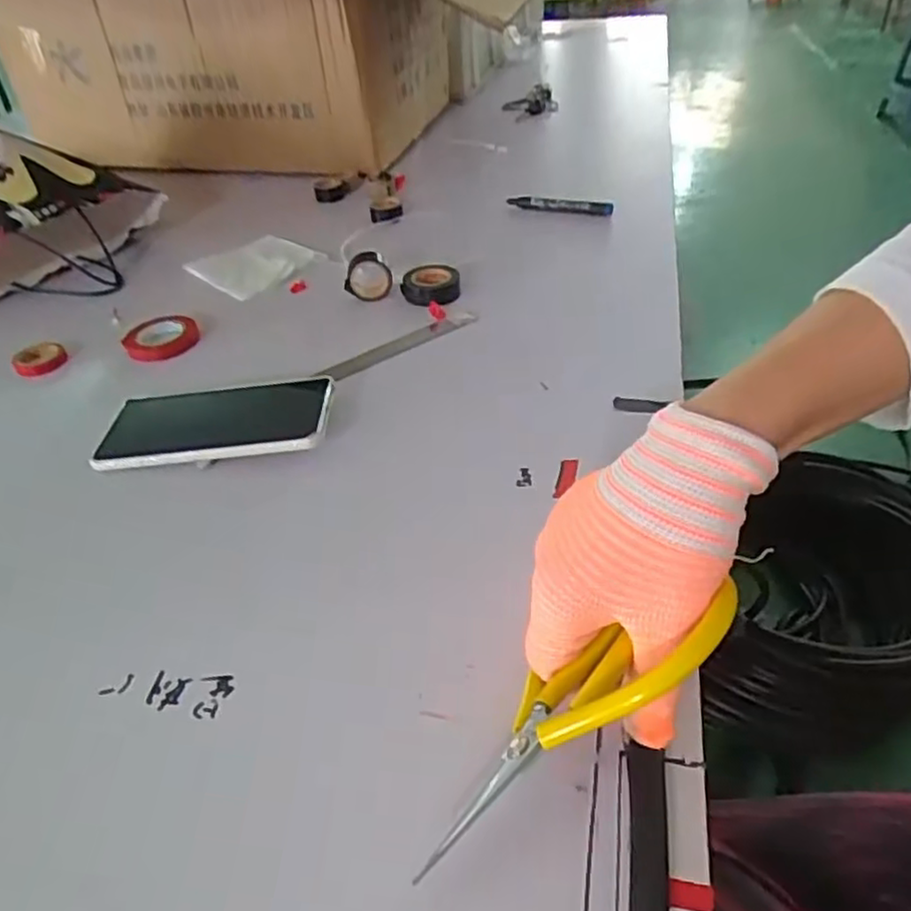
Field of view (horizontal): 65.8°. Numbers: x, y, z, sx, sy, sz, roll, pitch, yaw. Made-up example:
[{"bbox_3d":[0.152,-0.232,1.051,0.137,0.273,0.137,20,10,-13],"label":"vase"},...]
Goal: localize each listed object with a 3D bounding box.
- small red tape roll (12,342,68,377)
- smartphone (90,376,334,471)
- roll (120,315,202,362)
[{"bbox_3d":[-0.357,-0.082,0.607,0.041,0.013,0.038,-3,39,2],"label":"small red tape roll"},{"bbox_3d":[-0.169,-0.025,0.500,0.158,0.012,0.085,-8,36,4],"label":"smartphone"},{"bbox_3d":[-0.256,-0.101,0.616,0.061,0.015,0.068,-25,44,-23],"label":"roll"}]

